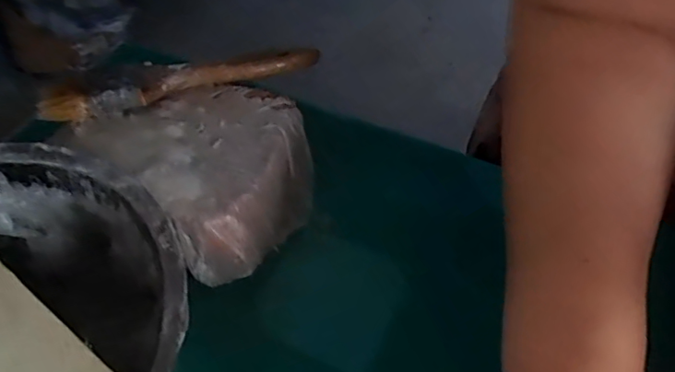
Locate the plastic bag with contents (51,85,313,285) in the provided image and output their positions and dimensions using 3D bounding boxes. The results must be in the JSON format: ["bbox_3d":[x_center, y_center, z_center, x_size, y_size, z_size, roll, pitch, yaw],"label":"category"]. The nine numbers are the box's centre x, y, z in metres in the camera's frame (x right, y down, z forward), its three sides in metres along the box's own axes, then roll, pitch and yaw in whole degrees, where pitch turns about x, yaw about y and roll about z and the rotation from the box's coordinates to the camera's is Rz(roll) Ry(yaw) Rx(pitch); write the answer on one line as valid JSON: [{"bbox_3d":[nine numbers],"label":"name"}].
[{"bbox_3d":[-0.084,-0.012,0.355,0.141,0.057,0.113,27,53,19],"label":"plastic bag with contents"}]

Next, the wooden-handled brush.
[{"bbox_3d":[-0.099,-0.068,0.362,0.177,0.016,0.017,-15,51,-16],"label":"wooden-handled brush"}]

